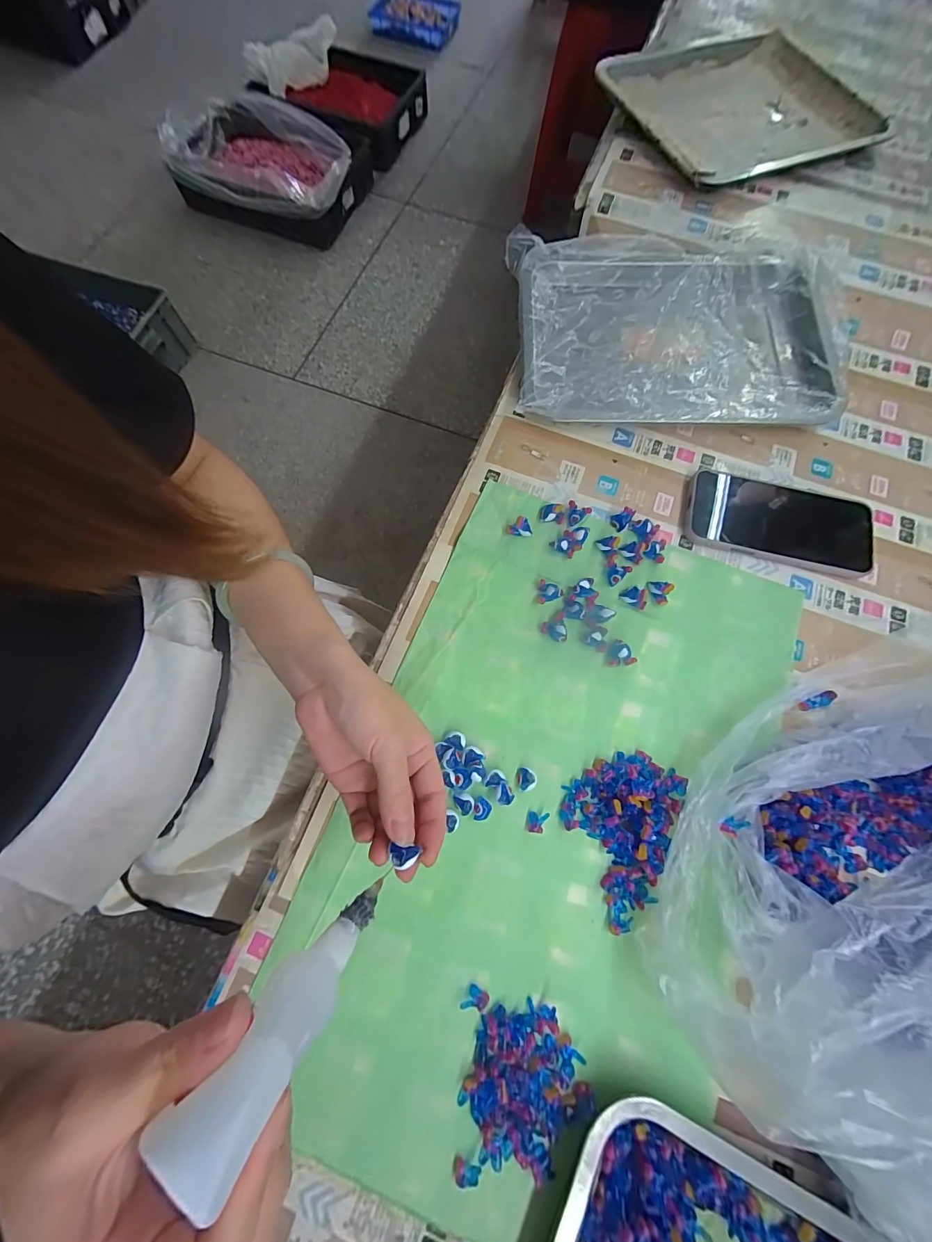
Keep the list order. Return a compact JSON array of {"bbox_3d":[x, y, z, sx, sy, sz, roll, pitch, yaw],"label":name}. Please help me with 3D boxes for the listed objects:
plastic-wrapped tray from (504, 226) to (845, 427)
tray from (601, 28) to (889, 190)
[{"bbox_3d":[0.207,-0.295,0.409,0.304,0.033,0.228,1,75,0],"label":"plastic-wrapped tray"},{"bbox_3d":[0.340,-0.639,0.495,0.291,0.024,0.262,-25,77,-7],"label":"tray"}]

